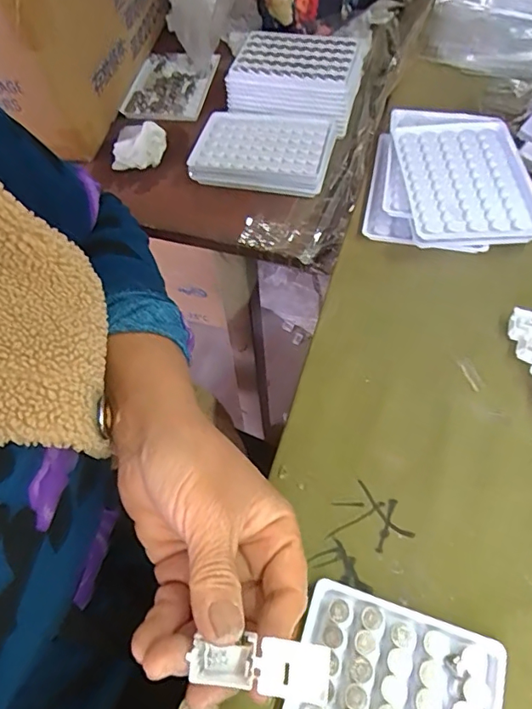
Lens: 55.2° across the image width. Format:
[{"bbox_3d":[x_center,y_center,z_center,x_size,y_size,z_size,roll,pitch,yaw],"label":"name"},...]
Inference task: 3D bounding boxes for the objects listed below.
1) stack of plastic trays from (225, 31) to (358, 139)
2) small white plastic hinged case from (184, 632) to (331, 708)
[{"bbox_3d":[0.031,-0.292,0.531,0.132,0.039,0.100,14,60,12],"label":"stack of plastic trays"},{"bbox_3d":[-0.002,0.124,0.201,0.054,0.014,0.019,-3,55,13],"label":"small white plastic hinged case"}]

